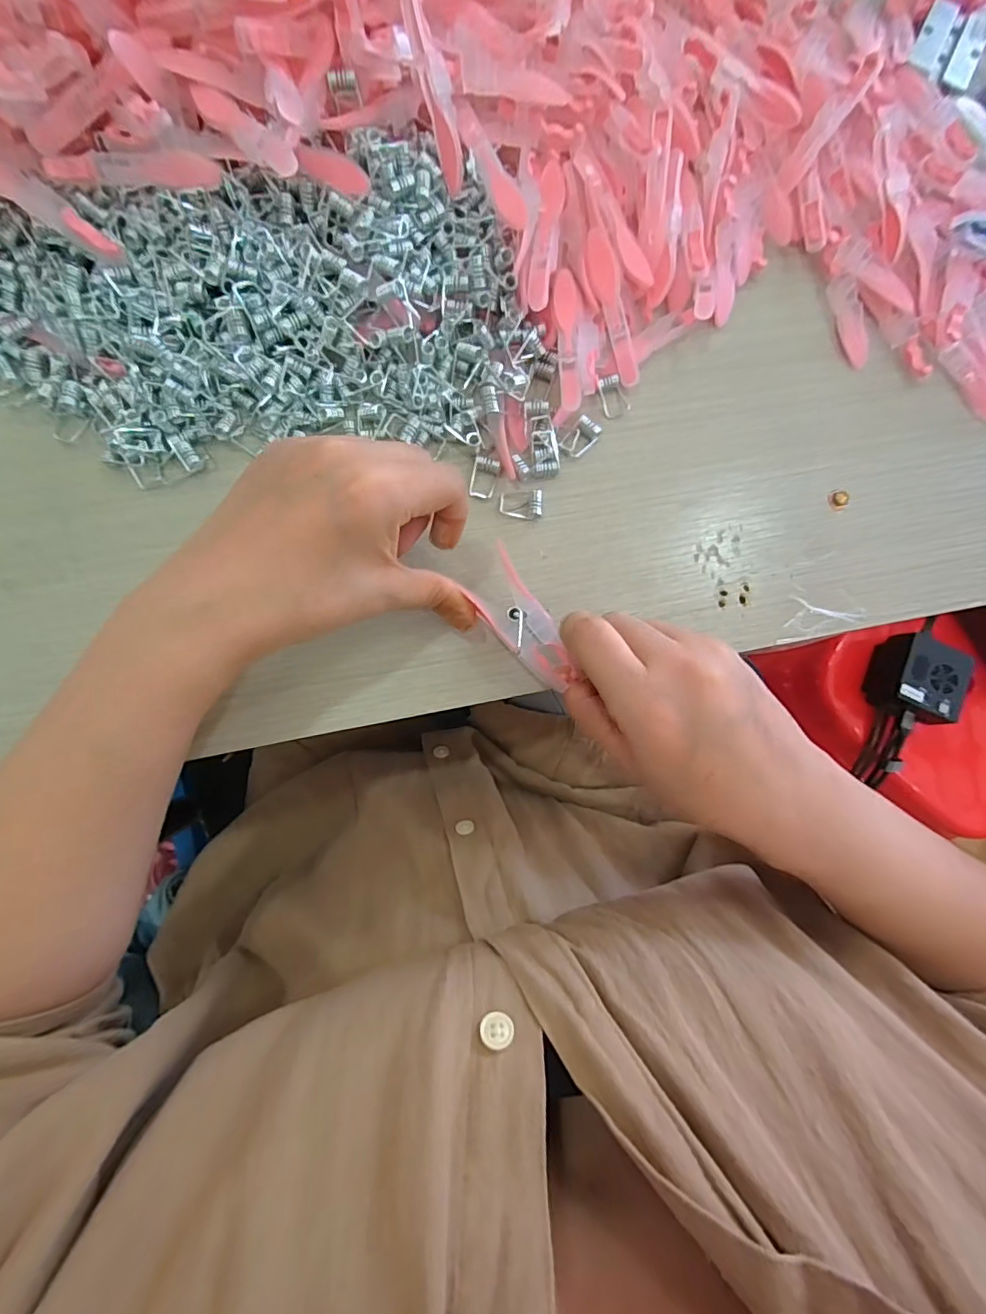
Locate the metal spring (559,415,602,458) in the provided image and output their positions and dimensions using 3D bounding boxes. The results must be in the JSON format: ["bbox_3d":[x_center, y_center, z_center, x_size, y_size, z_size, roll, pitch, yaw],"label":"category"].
[{"bbox_3d":[0.048,-0.121,0.284,0.015,0.006,0.022,38,81,1],"label":"metal spring"}]

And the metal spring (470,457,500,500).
[{"bbox_3d":[-0.004,-0.097,0.277,0.014,0.006,0.022,11,82,-3],"label":"metal spring"}]

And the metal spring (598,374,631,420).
[{"bbox_3d":[0.068,-0.146,0.290,0.015,0.005,0.021,-21,84,-7],"label":"metal spring"}]

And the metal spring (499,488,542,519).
[{"bbox_3d":[0.015,-0.083,0.277,0.022,0.006,0.018,-2,83,-5],"label":"metal spring"}]

